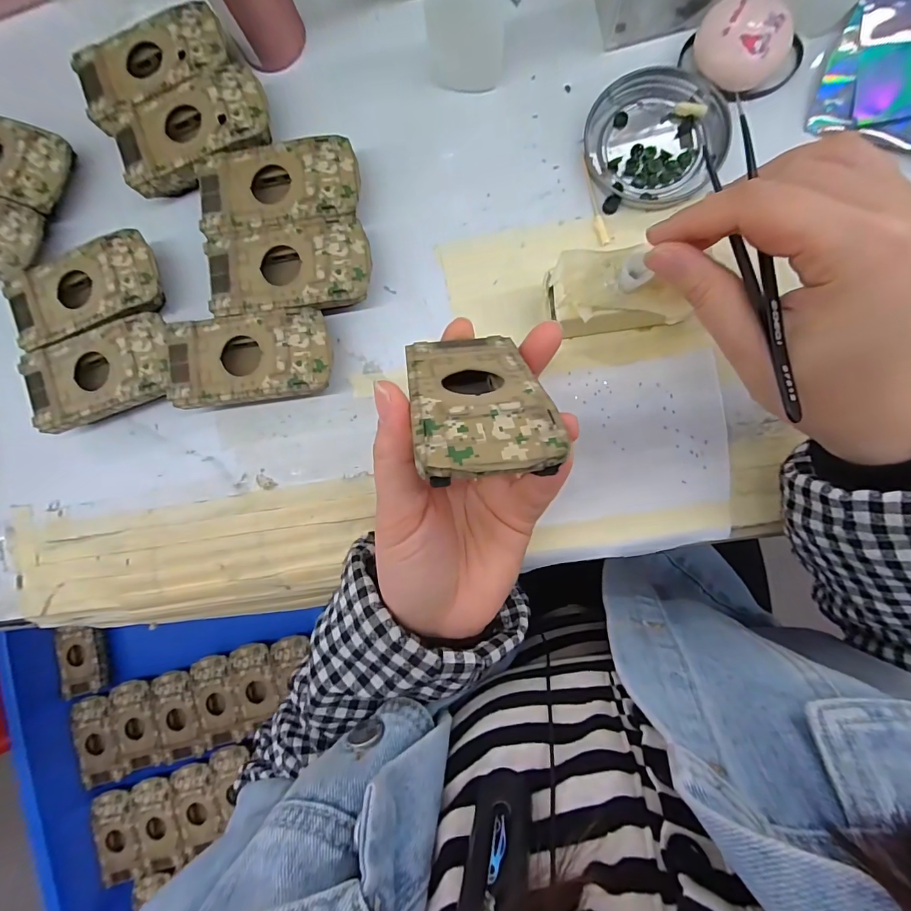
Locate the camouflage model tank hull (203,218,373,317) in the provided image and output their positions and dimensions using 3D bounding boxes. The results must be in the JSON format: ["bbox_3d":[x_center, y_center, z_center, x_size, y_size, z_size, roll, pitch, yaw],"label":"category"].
[{"bbox_3d":[-0.098,-0.111,0.266,0.095,0.026,0.051,-4,88,6],"label":"camouflage model tank hull"}]

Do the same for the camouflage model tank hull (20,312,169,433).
[{"bbox_3d":[-0.218,-0.052,0.277,0.092,0.028,0.051,-19,86,5],"label":"camouflage model tank hull"}]

